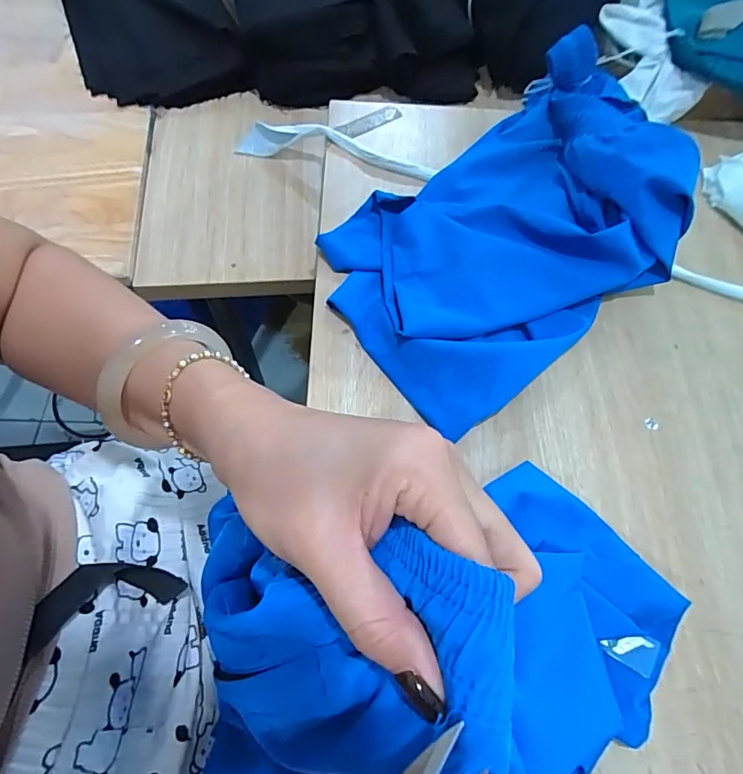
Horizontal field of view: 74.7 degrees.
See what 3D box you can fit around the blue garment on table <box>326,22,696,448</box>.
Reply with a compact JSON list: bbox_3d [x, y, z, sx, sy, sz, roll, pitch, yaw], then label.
[{"bbox_3d":[0.140,-0.165,0.464,0.389,0.097,0.257,-33,72,-17],"label":"blue garment on table"}]

